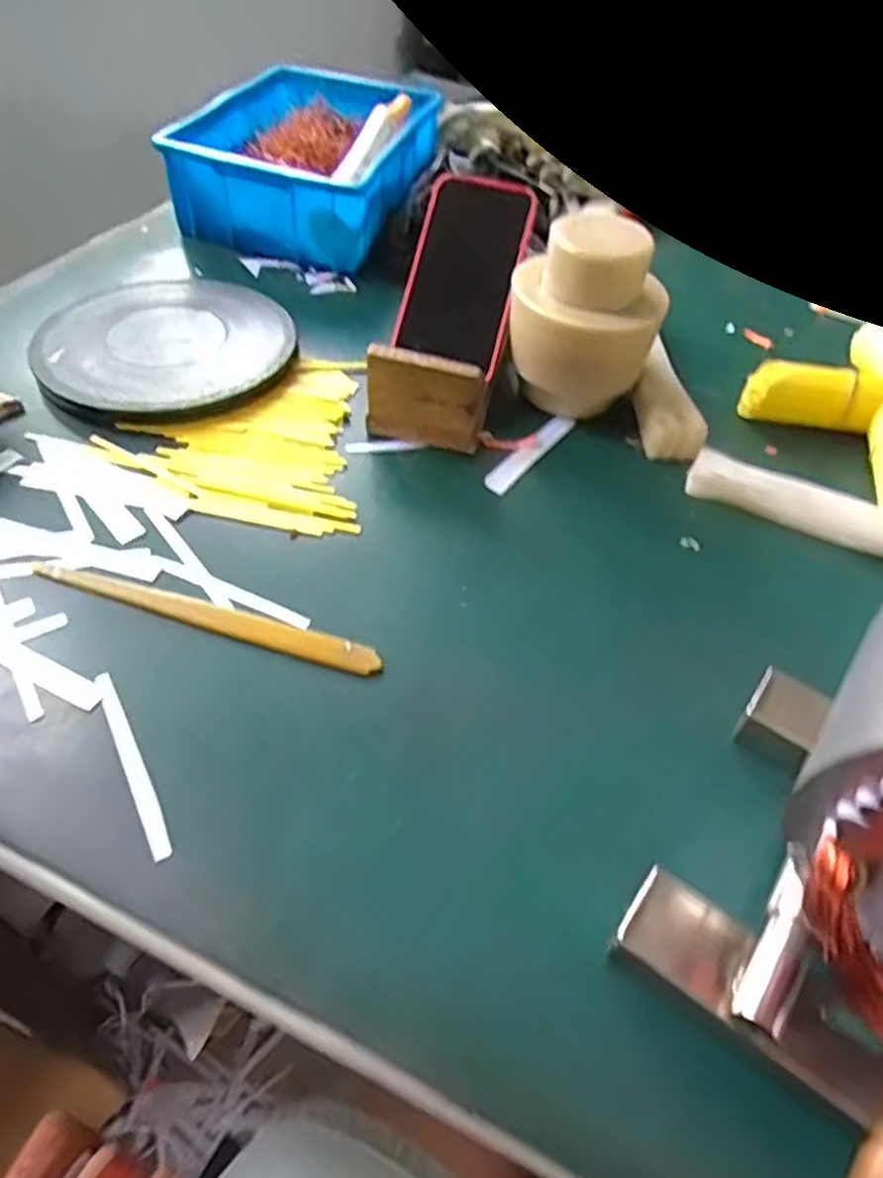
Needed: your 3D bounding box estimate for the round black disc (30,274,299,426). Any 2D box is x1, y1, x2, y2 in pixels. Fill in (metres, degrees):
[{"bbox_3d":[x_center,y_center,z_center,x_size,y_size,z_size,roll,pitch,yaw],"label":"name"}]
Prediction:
[{"bbox_3d":[-0.228,-0.206,0.611,0.193,0.020,0.219,-19,52,-20],"label":"round black disc"}]

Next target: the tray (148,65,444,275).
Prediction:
[{"bbox_3d":[-0.139,-0.452,0.791,0.211,0.095,0.284,13,49,6],"label":"tray"}]

